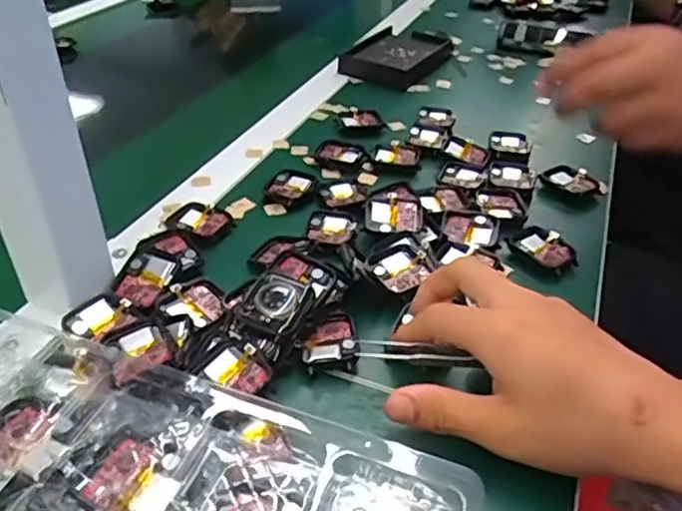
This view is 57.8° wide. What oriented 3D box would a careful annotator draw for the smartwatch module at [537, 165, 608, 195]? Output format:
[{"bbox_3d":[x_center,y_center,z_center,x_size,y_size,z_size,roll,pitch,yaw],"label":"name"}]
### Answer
[{"bbox_3d":[0.206,-0.067,0.546,0.058,0.012,0.031,9,38,10],"label":"smartwatch module"}]

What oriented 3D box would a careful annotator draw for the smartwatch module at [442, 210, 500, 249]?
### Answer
[{"bbox_3d":[0.099,-0.021,0.468,0.041,0.004,0.042,9,38,10],"label":"smartwatch module"}]

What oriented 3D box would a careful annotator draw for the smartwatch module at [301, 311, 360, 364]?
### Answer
[{"bbox_3d":[-0.007,0.051,0.370,0.032,0.008,0.041,-3,37,-6],"label":"smartwatch module"}]

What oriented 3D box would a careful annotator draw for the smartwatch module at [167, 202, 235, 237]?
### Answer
[{"bbox_3d":[-0.108,-0.025,0.469,0.048,0.012,0.032,14,39,16],"label":"smartwatch module"}]

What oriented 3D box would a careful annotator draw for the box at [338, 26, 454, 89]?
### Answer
[{"bbox_3d":[0.075,-0.246,0.760,0.091,0.029,0.157,19,40,22],"label":"box"}]

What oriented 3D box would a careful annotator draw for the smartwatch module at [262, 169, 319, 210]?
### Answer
[{"bbox_3d":[-0.041,-0.057,0.513,0.038,0.007,0.048,16,39,19],"label":"smartwatch module"}]

